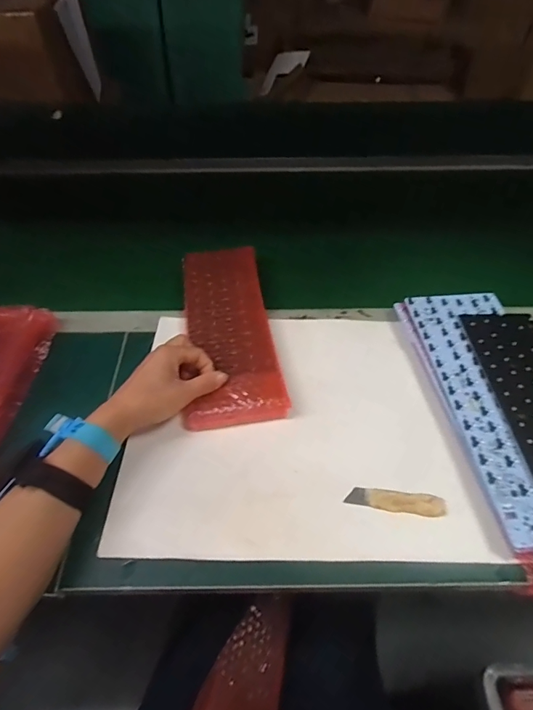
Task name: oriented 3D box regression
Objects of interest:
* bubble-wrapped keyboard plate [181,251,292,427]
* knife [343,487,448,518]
[{"bbox_3d":[-0.050,-0.042,0.541,0.105,0.026,0.285,-8,50,-6],"label":"bubble-wrapped keyboard plate"},{"bbox_3d":[0.121,0.137,0.402,0.090,0.007,0.020,5,50,5],"label":"knife"}]

